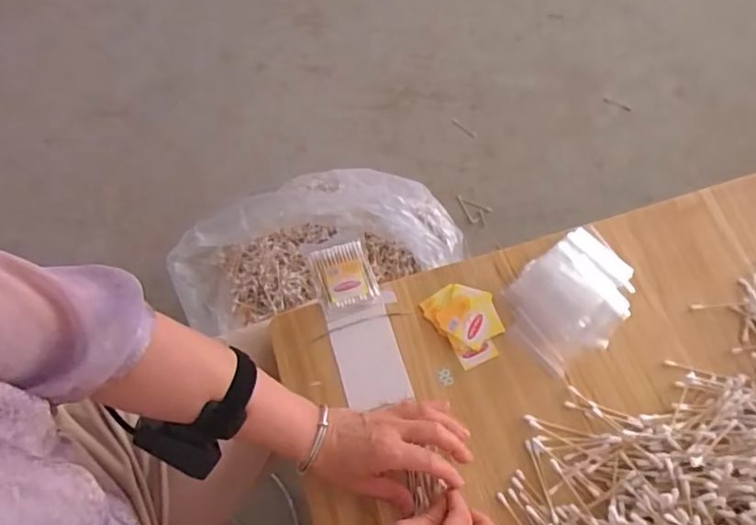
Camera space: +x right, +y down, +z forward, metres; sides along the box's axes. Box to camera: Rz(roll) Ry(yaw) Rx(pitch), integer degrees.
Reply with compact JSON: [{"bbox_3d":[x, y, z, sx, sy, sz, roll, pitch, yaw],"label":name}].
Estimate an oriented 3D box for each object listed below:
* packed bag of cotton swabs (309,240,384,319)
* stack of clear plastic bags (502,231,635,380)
[{"bbox_3d":[-0.035,0.015,0.550,0.059,0.012,0.077,-15,66,-7],"label":"packed bag of cotton swabs"},{"bbox_3d":[0.188,0.033,0.517,0.127,0.030,0.098,-41,72,-16],"label":"stack of clear plastic bags"}]

